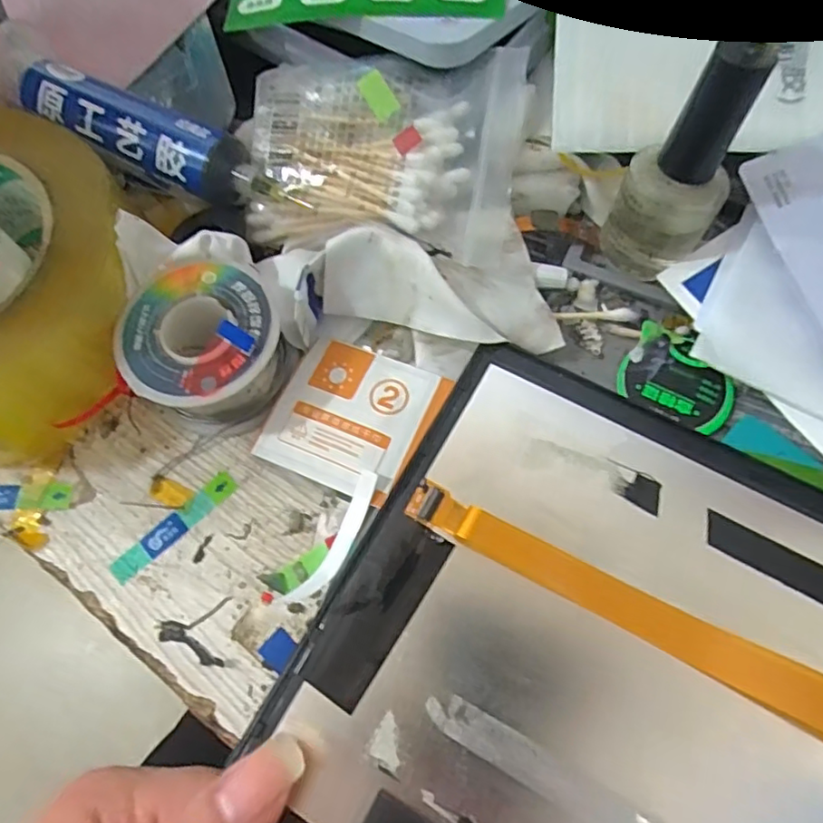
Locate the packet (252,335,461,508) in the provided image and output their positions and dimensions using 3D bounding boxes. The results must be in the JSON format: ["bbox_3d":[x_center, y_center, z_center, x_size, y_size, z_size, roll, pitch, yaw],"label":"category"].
[{"bbox_3d":[-0.021,0.002,0.208,0.053,0.006,0.050,23,71,12],"label":"packet"}]

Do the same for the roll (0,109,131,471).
[{"bbox_3d":[-0.151,-0.041,0.212,0.109,0.049,0.119,-1,68,3],"label":"roll"}]

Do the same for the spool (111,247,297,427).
[{"bbox_3d":[-0.071,-0.022,0.207,0.049,0.031,0.054,-40,71,-12],"label":"spool"}]

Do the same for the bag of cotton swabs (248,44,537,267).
[{"bbox_3d":[-0.012,-0.090,0.217,0.096,0.022,0.069,6,87,13],"label":"bag of cotton swabs"}]

